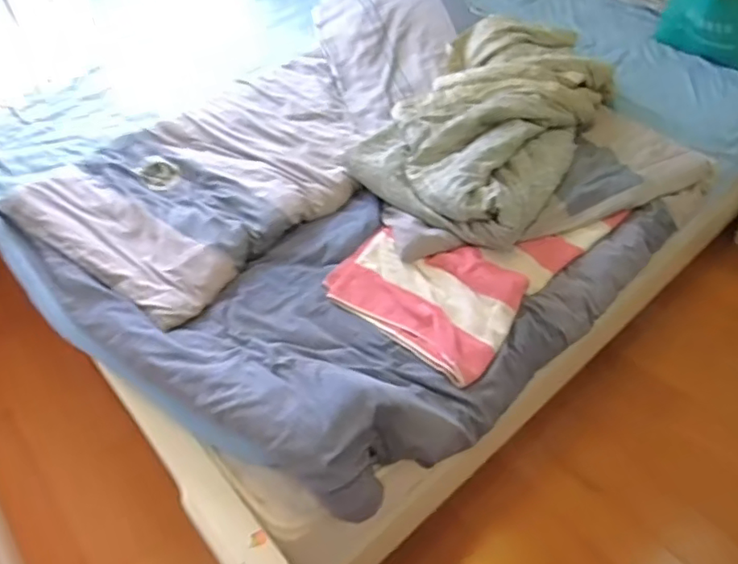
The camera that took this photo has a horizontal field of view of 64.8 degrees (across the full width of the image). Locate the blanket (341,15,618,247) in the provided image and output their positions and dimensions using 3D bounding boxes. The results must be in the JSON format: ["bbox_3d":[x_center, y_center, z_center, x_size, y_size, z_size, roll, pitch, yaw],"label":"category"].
[{"bbox_3d":[0.302,-0.415,1.388,0.424,0.140,0.749,25,58,24],"label":"blanket"}]

